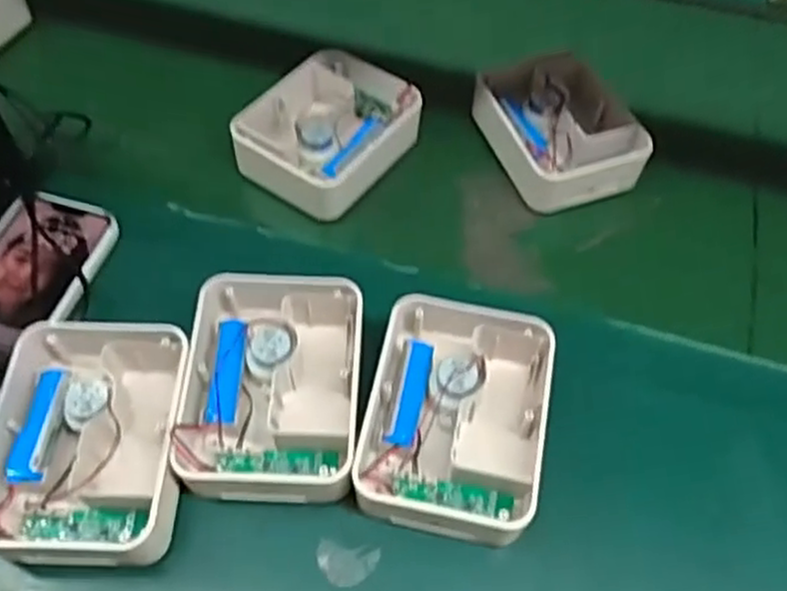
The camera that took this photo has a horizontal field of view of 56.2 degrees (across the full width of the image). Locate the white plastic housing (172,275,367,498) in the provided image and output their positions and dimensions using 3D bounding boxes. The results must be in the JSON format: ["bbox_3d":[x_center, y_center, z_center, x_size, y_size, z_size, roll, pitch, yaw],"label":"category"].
[{"bbox_3d":[-0.069,0.055,0.434,0.102,0.045,0.131,2,56,0],"label":"white plastic housing"}]

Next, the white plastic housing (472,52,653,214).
[{"bbox_3d":[0.128,-0.135,0.586,0.102,0.039,0.143,-18,58,-14],"label":"white plastic housing"}]

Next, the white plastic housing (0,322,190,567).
[{"bbox_3d":[-0.169,0.082,0.415,0.099,0.048,0.128,0,56,-1],"label":"white plastic housing"}]

